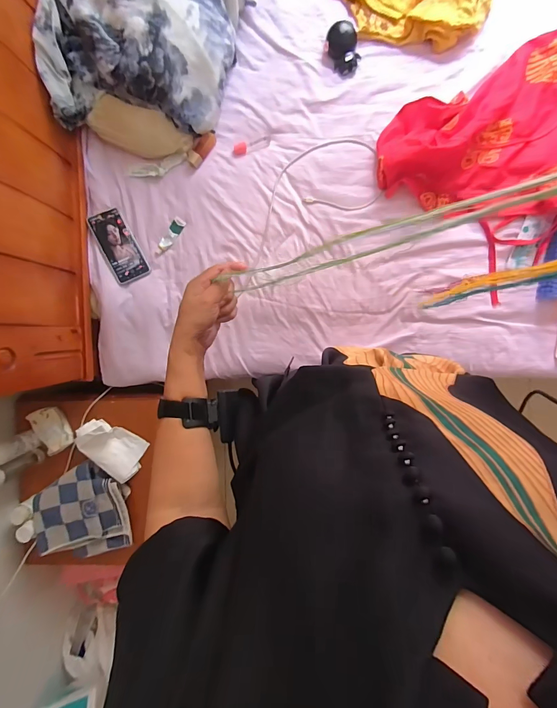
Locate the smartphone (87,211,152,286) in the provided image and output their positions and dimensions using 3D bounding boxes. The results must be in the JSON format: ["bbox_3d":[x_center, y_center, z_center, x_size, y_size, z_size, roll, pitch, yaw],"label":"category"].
[{"bbox_3d":[-0.362,-0.245,0.743,0.076,0.008,0.162,-27,93,-11],"label":"smartphone"}]

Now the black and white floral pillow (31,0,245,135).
[{"bbox_3d":[-0.251,-0.640,0.665,0.392,0.130,0.320,-2,94,1],"label":"black and white floral pillow"}]

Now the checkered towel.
[{"bbox_3d":[-0.461,0.381,0.778,0.199,0.052,0.228,-12,94,2],"label":"checkered towel"}]

